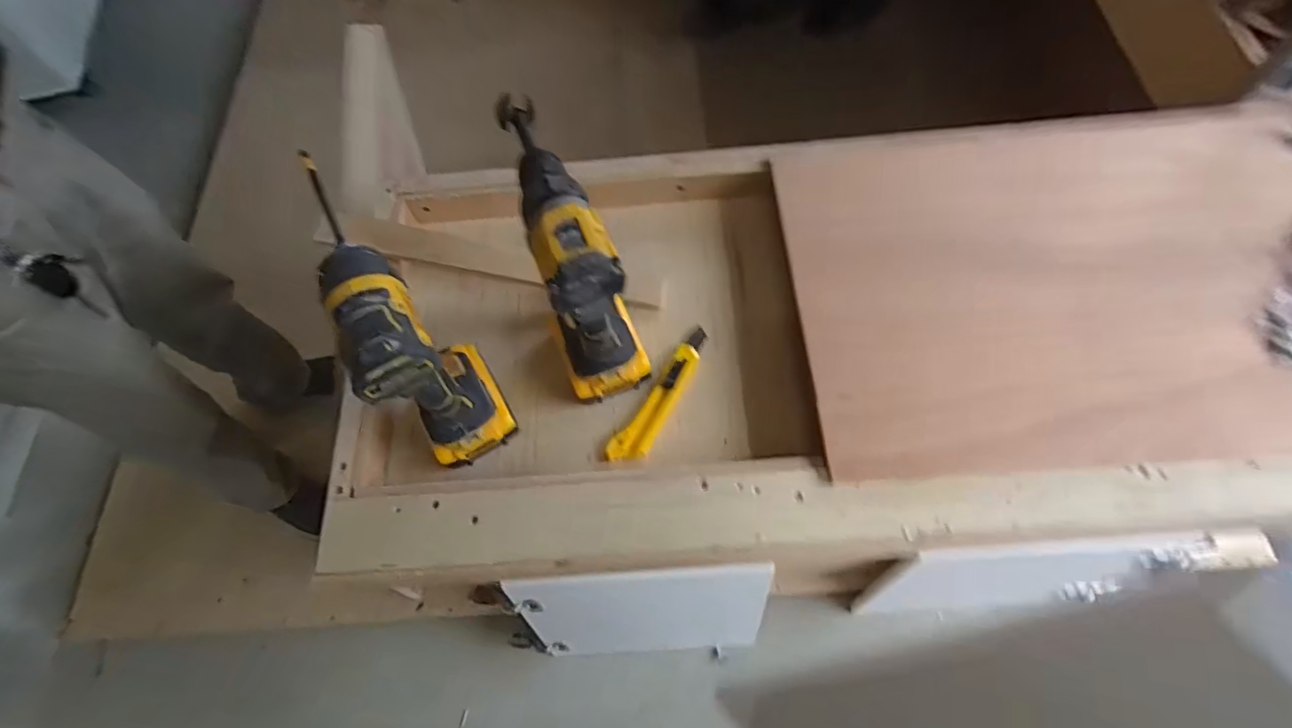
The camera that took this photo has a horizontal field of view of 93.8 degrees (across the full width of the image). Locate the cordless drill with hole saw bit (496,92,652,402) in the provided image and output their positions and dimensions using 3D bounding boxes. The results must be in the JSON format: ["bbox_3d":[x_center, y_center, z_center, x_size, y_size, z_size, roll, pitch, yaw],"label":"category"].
[{"bbox_3d":[-0.061,-0.107,0.565,0.077,0.235,0.216,-14,66,-3],"label":"cordless drill with hole saw bit"}]

